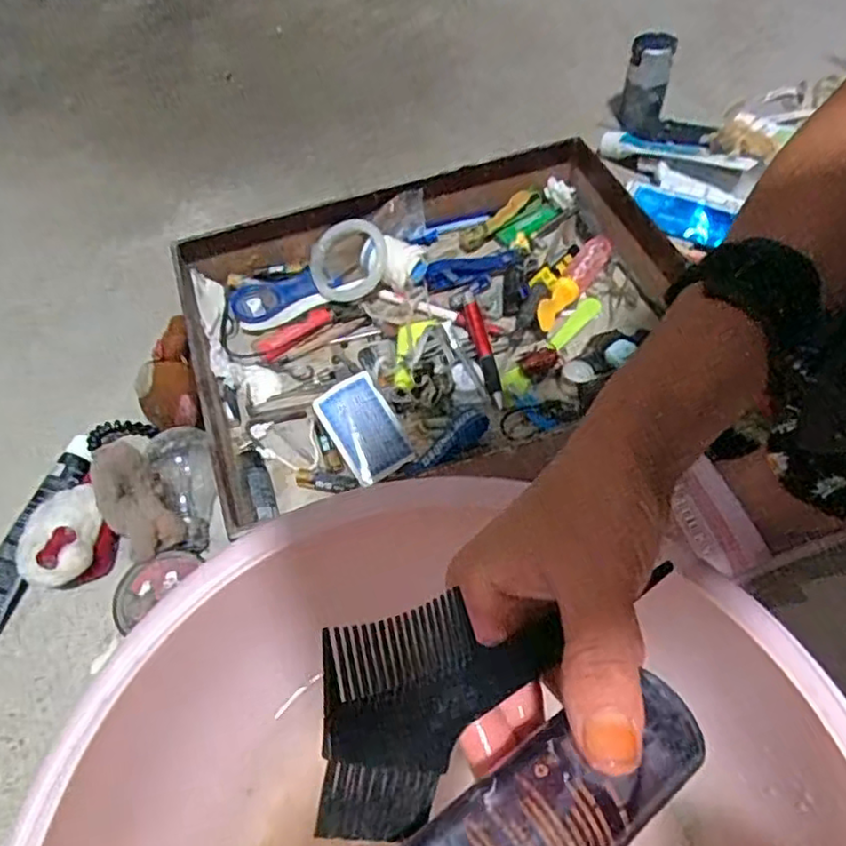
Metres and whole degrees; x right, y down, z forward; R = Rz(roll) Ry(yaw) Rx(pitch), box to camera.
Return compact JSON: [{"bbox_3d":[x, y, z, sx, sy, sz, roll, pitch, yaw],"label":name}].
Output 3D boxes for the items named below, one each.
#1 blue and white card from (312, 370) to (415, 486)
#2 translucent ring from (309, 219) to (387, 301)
[{"bbox_3d":[-0.048,0.004,0.542,0.054,0.008,0.083,-30,80,-14],"label":"blue and white card"},{"bbox_3d":[-0.068,-0.153,0.617,0.075,0.019,0.068,-25,99,-5],"label":"translucent ring"}]

